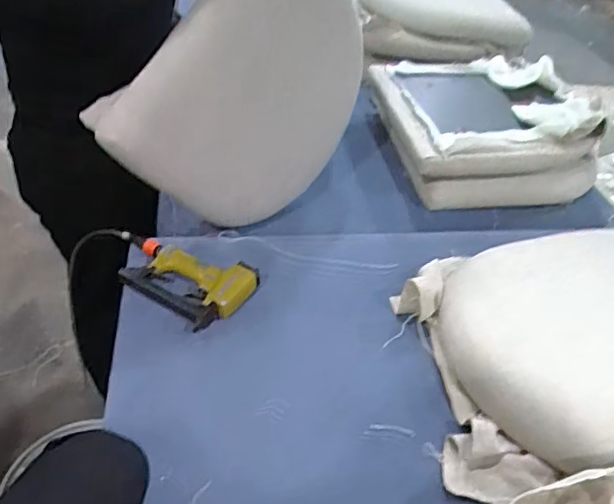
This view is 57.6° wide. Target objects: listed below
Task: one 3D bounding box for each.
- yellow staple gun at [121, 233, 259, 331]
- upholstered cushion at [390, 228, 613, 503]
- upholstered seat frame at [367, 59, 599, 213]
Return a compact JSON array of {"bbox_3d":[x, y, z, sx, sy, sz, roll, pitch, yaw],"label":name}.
[{"bbox_3d":[-0.213,0.043,0.913,0.246,0.043,0.133,19,42,13],"label":"yellow staple gun"},{"bbox_3d":[0.406,0.132,0.866,0.520,0.083,0.426,-3,42,-12],"label":"upholstered cushion"},{"bbox_3d":[0.401,-0.303,1.285,0.441,0.168,0.437,-1,41,-9],"label":"upholstered seat frame"}]

